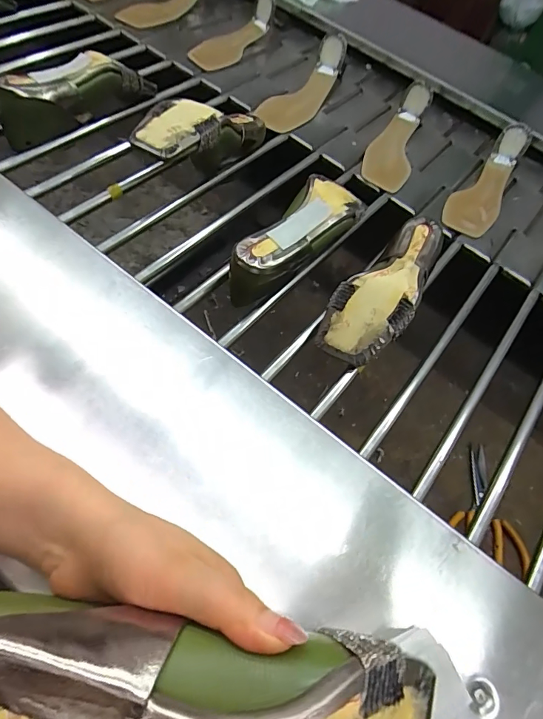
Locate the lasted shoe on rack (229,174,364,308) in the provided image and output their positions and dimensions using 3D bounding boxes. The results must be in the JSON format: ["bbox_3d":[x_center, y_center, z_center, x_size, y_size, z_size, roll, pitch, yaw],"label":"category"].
[{"bbox_3d":[0.030,-0.155,0.516,0.079,0.069,0.217,40,75,23],"label":"lasted shoe on rack"}]

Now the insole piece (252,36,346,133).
[{"bbox_3d":[0.049,-0.445,0.704,0.067,0.058,0.214,33,76,18],"label":"insole piece"}]

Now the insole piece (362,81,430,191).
[{"bbox_3d":[0.197,-0.347,0.675,0.077,0.055,0.209,21,72,10],"label":"insole piece"}]

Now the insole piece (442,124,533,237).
[{"bbox_3d":[0.331,-0.268,0.654,0.074,0.049,0.216,31,74,17],"label":"insole piece"}]

